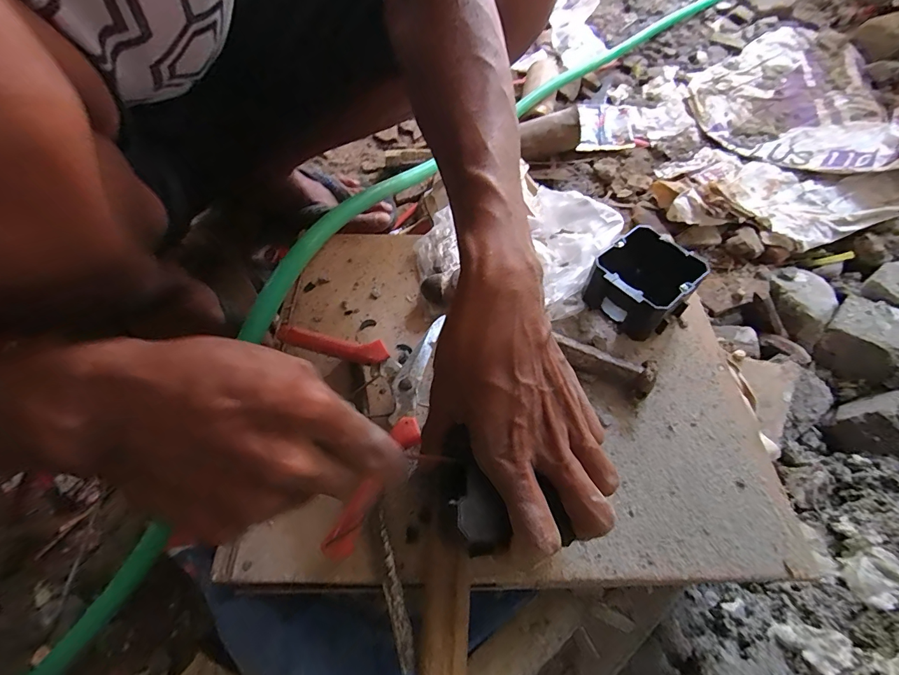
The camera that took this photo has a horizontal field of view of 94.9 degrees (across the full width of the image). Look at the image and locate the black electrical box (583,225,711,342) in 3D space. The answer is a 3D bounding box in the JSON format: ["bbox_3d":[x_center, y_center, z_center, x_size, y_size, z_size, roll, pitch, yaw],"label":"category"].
[{"bbox_3d":[0.156,-0.044,0.335,0.067,0.048,0.070,-33,65,-17],"label":"black electrical box"}]

